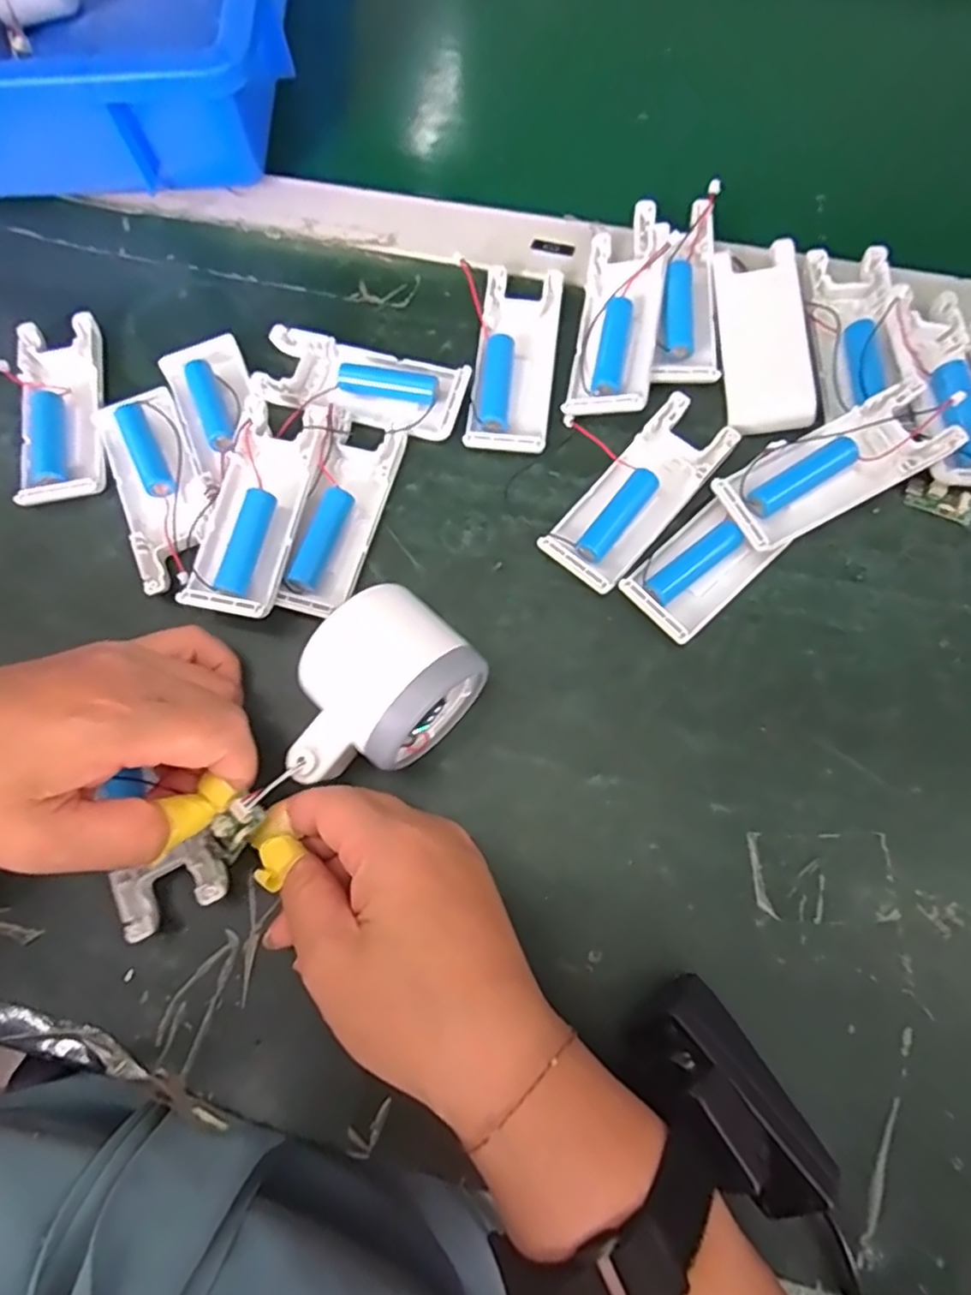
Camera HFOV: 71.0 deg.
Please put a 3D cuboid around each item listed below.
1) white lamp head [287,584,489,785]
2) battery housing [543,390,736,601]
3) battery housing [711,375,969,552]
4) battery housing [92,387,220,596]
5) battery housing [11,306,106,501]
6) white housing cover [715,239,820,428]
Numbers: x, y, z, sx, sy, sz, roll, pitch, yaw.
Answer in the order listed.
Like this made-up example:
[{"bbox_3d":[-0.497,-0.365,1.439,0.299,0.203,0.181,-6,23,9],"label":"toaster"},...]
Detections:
[{"bbox_3d":[-0.045,0.018,0.268,0.052,0.052,0.080,43,79,14],"label":"white lamp head"},{"bbox_3d":[0.072,-0.072,0.320,0.039,0.014,0.102,40,78,13],"label":"battery housing"},{"bbox_3d":[0.156,-0.081,0.306,0.101,0.023,0.040,-26,73,-6],"label":"battery housing"},{"bbox_3d":[-0.157,-0.077,0.329,0.043,0.019,0.101,-26,73,-6],"label":"battery housing"},{"bbox_3d":[-0.216,-0.120,0.345,0.038,0.016,0.100,-10,73,-1],"label":"battery housing"},{"bbox_3d":[0.136,-0.153,0.333,0.040,0.012,0.098,0,73,2],"label":"white housing cover"}]

